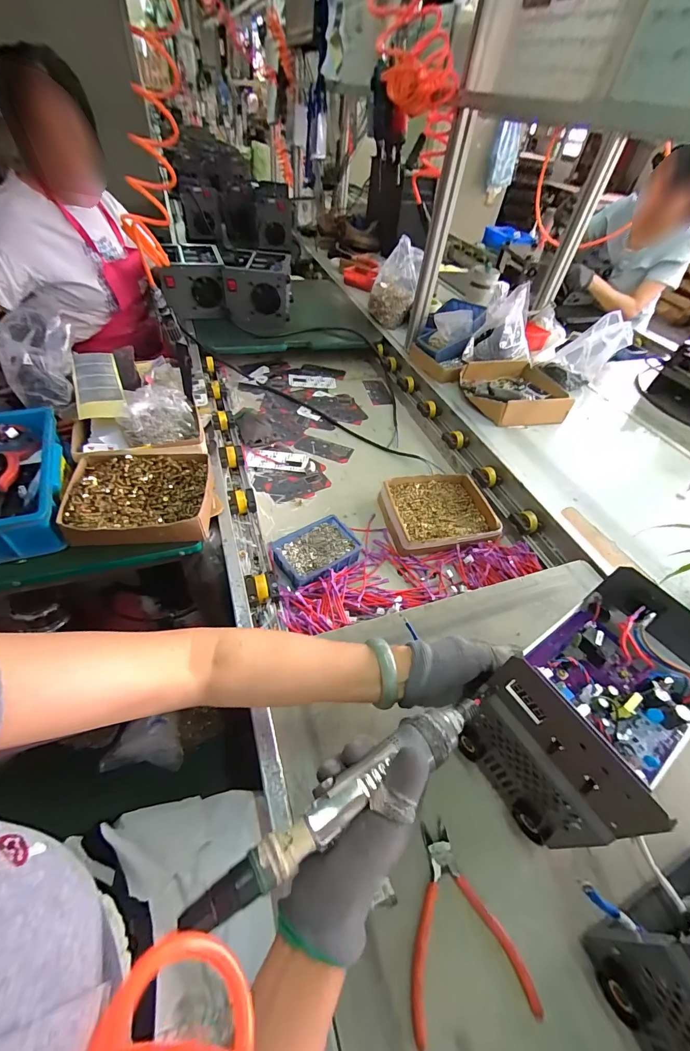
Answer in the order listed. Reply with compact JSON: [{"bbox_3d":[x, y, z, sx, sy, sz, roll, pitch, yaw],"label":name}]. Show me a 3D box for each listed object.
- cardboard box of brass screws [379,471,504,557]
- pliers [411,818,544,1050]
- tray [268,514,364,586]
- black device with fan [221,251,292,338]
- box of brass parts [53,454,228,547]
[{"bbox_3d":[0.198,-0.031,0.822,0.229,0.043,0.195,-4,49,-12],"label":"cardboard box of brass screws"},{"bbox_3d":[0.105,0.376,0.367,0.110,0.012,0.140,-2,48,-9],"label":"pliers"},{"bbox_3d":[-0.052,0.054,0.716,0.149,0.052,0.101,-24,55,-26],"label":"tray"},{"bbox_3d":[-0.282,-0.781,1.263,0.208,0.169,0.211,2,48,-6],"label":"black device with fan"},{"bbox_3d":[-0.341,-0.051,0.650,0.222,0.050,0.188,-5,49,-12],"label":"box of brass parts"}]

